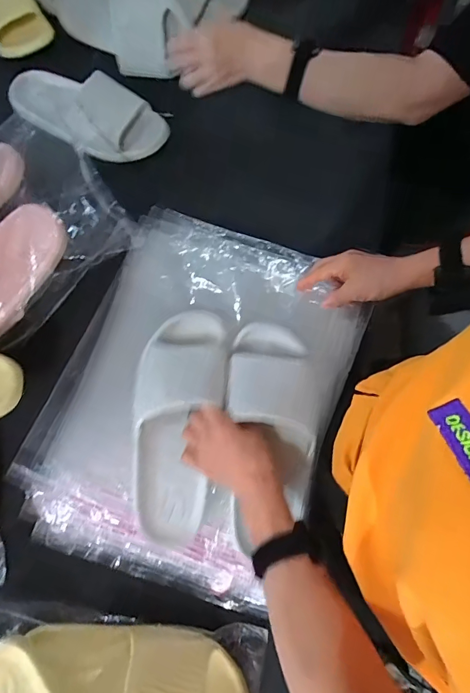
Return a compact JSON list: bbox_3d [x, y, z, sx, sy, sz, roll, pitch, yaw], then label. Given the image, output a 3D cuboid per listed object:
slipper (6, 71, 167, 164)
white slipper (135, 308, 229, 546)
[{"bbox_3d":[-0.244,-0.368,0.600,0.255,0.067,0.107,21,76,6],"label":"slipper"},{"bbox_3d":[-0.069,0.087,0.459,0.107,0.076,0.274,7,80,3],"label":"white slipper"}]

